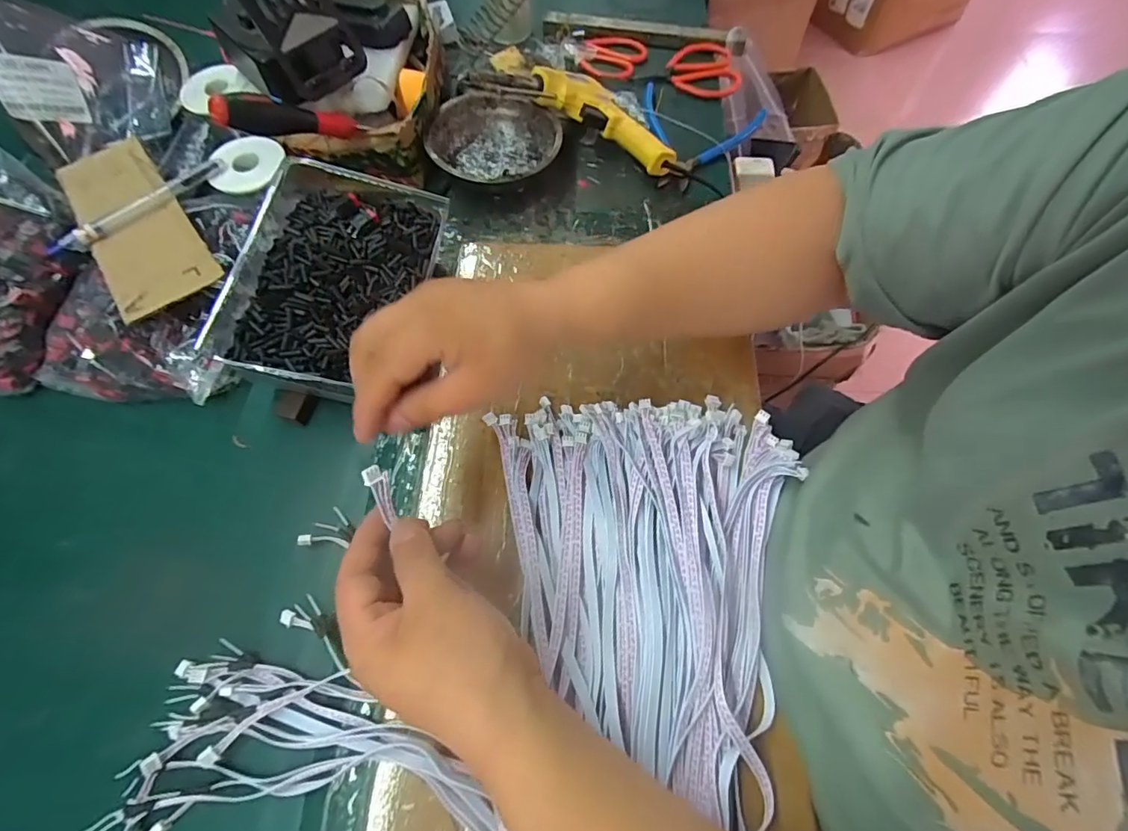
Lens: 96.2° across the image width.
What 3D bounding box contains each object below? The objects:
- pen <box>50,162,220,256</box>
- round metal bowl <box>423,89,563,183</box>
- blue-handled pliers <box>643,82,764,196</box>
[{"bbox_3d":[-0.343,-0.170,0.409,0.142,0.013,0.010,-40,71,-16],"label":"pen"},{"bbox_3d":[-0.070,-0.272,0.506,0.125,0.041,0.125,0,67,1],"label":"round metal bowl"},{"bbox_3d":[0.121,-0.287,0.519,0.131,0.012,0.137,26,70,12],"label":"blue-handled pliers"}]

